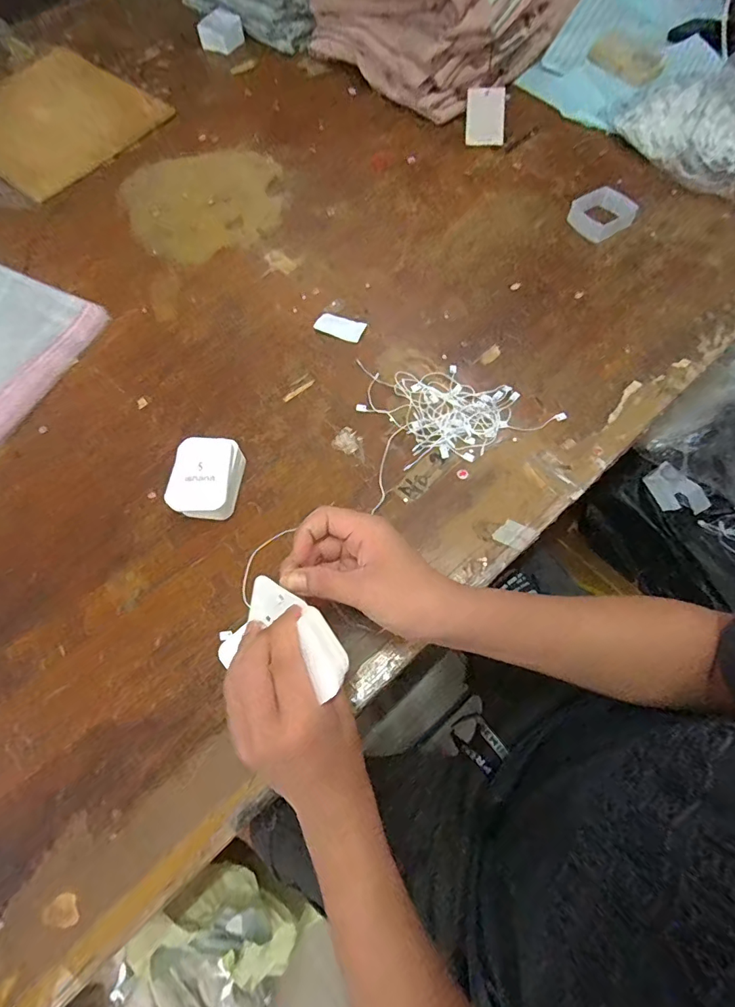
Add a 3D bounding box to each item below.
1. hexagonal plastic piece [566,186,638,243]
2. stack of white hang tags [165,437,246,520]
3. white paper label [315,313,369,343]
[{"bbox_3d":[0.279,-0.347,0.558,0.056,0.025,0.064,-40,72,-14],"label":"hexagonal plastic piece"},{"bbox_3d":[-0.148,-0.021,0.433,0.054,0.035,0.074,4,68,4],"label":"stack of white hang tags"},{"bbox_3d":[-0.031,-0.197,0.518,0.054,0.005,0.027,24,70,11],"label":"white paper label"}]

